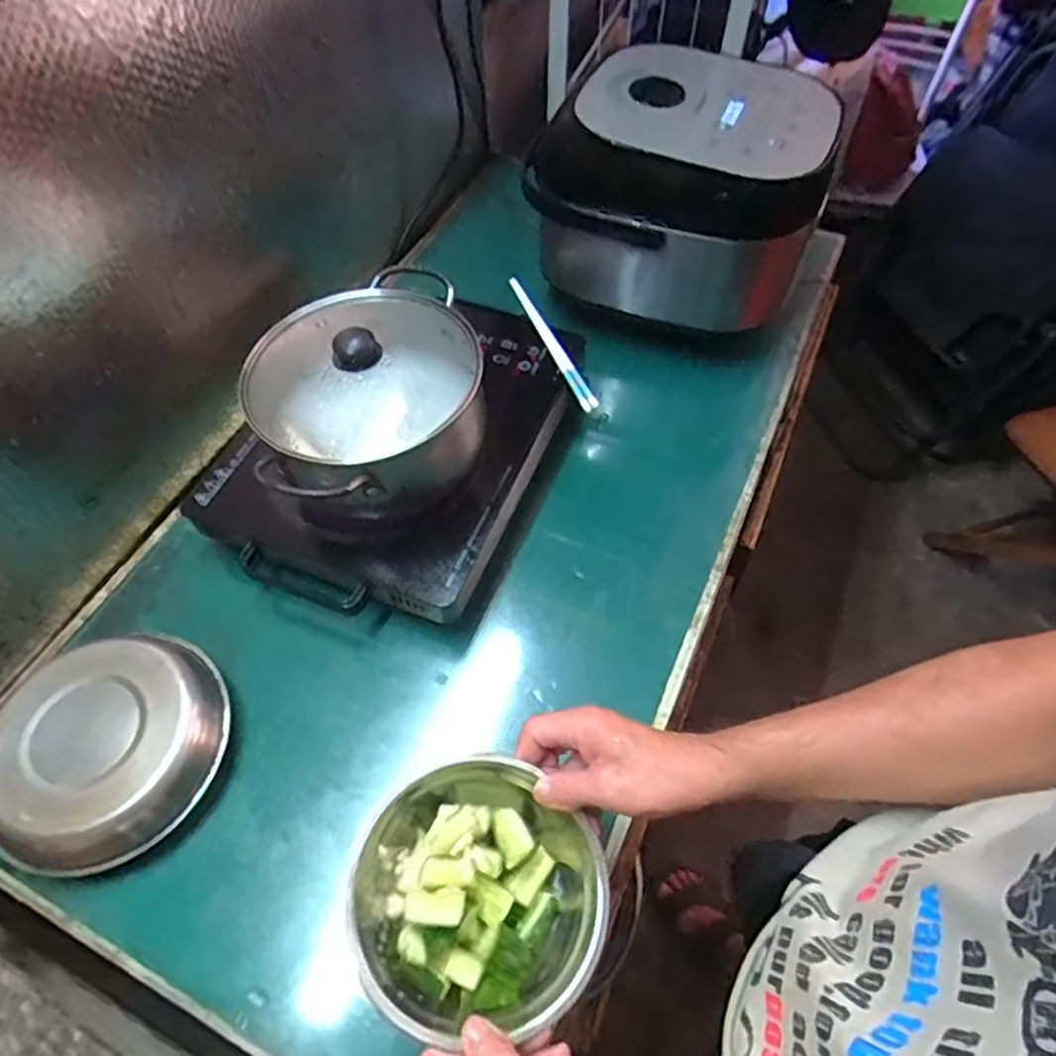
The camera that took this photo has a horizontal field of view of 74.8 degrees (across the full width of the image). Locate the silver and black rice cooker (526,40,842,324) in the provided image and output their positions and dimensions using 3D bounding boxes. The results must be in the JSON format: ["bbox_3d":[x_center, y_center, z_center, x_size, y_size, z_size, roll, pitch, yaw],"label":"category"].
[{"bbox_3d":[0.192,-0.428,0.876,0.336,0.217,0.307,21,59,14],"label":"silver and black rice cooker"}]

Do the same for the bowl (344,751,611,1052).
[{"bbox_3d":[-0.032,0.240,0.462,0.163,0.067,0.153,0,56,1],"label":"bowl"}]

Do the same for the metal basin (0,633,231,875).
[{"bbox_3d":[-0.362,0.187,0.602,0.185,0.065,0.178,-27,60,-16],"label":"metal basin"}]

